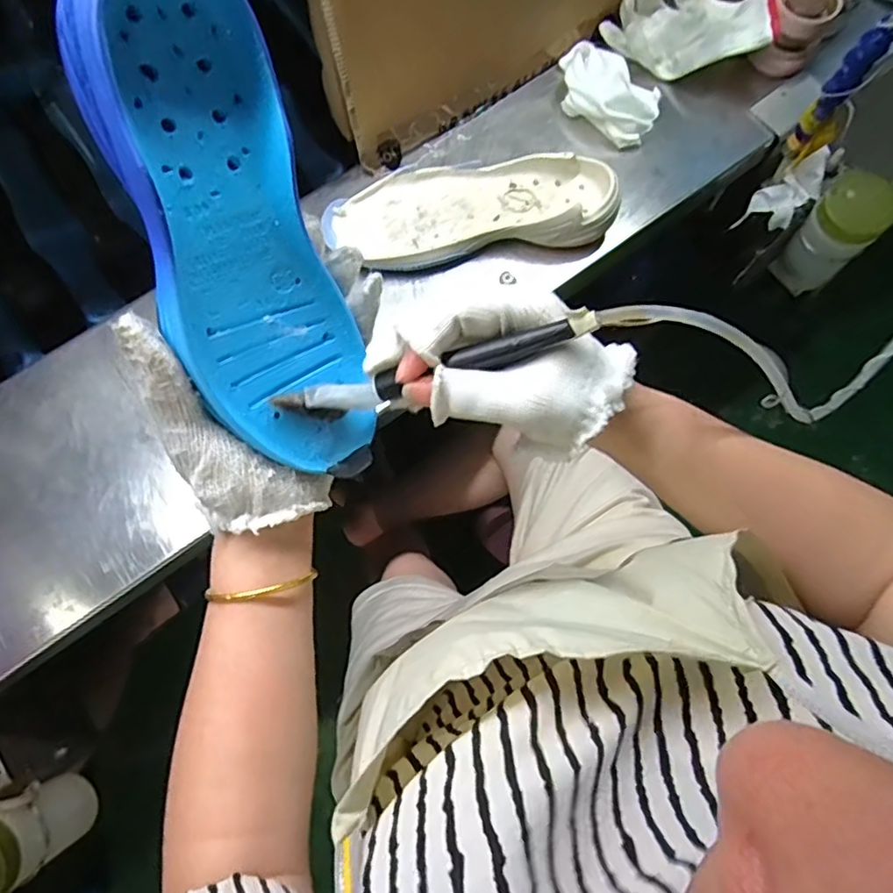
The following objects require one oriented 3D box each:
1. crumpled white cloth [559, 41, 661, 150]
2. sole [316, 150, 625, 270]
[{"bbox_3d":[0.166,-0.371,0.632,0.120,0.040,0.074,35,78,10],"label":"crumpled white cloth"},{"bbox_3d":[0.021,-0.230,0.592,0.279,0.047,0.101,-7,75,-1],"label":"sole"}]

